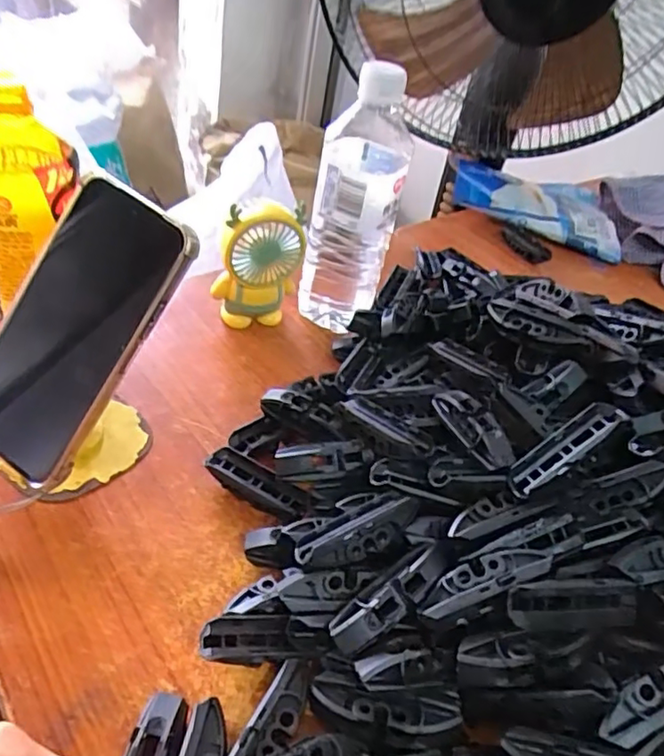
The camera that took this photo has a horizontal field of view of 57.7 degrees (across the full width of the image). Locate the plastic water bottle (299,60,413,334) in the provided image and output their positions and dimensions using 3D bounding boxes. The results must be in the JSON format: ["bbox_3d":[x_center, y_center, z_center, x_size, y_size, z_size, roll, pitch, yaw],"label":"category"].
[{"bbox_3d":[0.018,-0.136,0.485,0.069,0.201,0.070,12,41,-1],"label":"plastic water bottle"}]

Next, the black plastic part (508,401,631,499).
[{"bbox_3d":[0.130,0.039,0.338,0.073,0.010,0.022,-38,54,1],"label":"black plastic part"}]

